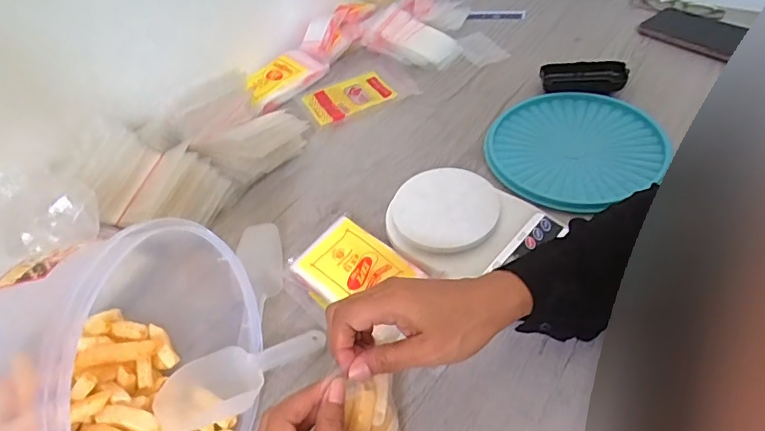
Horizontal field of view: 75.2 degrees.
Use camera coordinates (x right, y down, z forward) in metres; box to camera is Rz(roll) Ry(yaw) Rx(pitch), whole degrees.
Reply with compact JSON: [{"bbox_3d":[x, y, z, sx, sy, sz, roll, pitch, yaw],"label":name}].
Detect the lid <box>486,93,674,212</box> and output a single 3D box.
[{"bbox_3d":[0.233,-0.087,0.603,0.210,0.014,0.185,-19,48,-12],"label":"lid"}]

